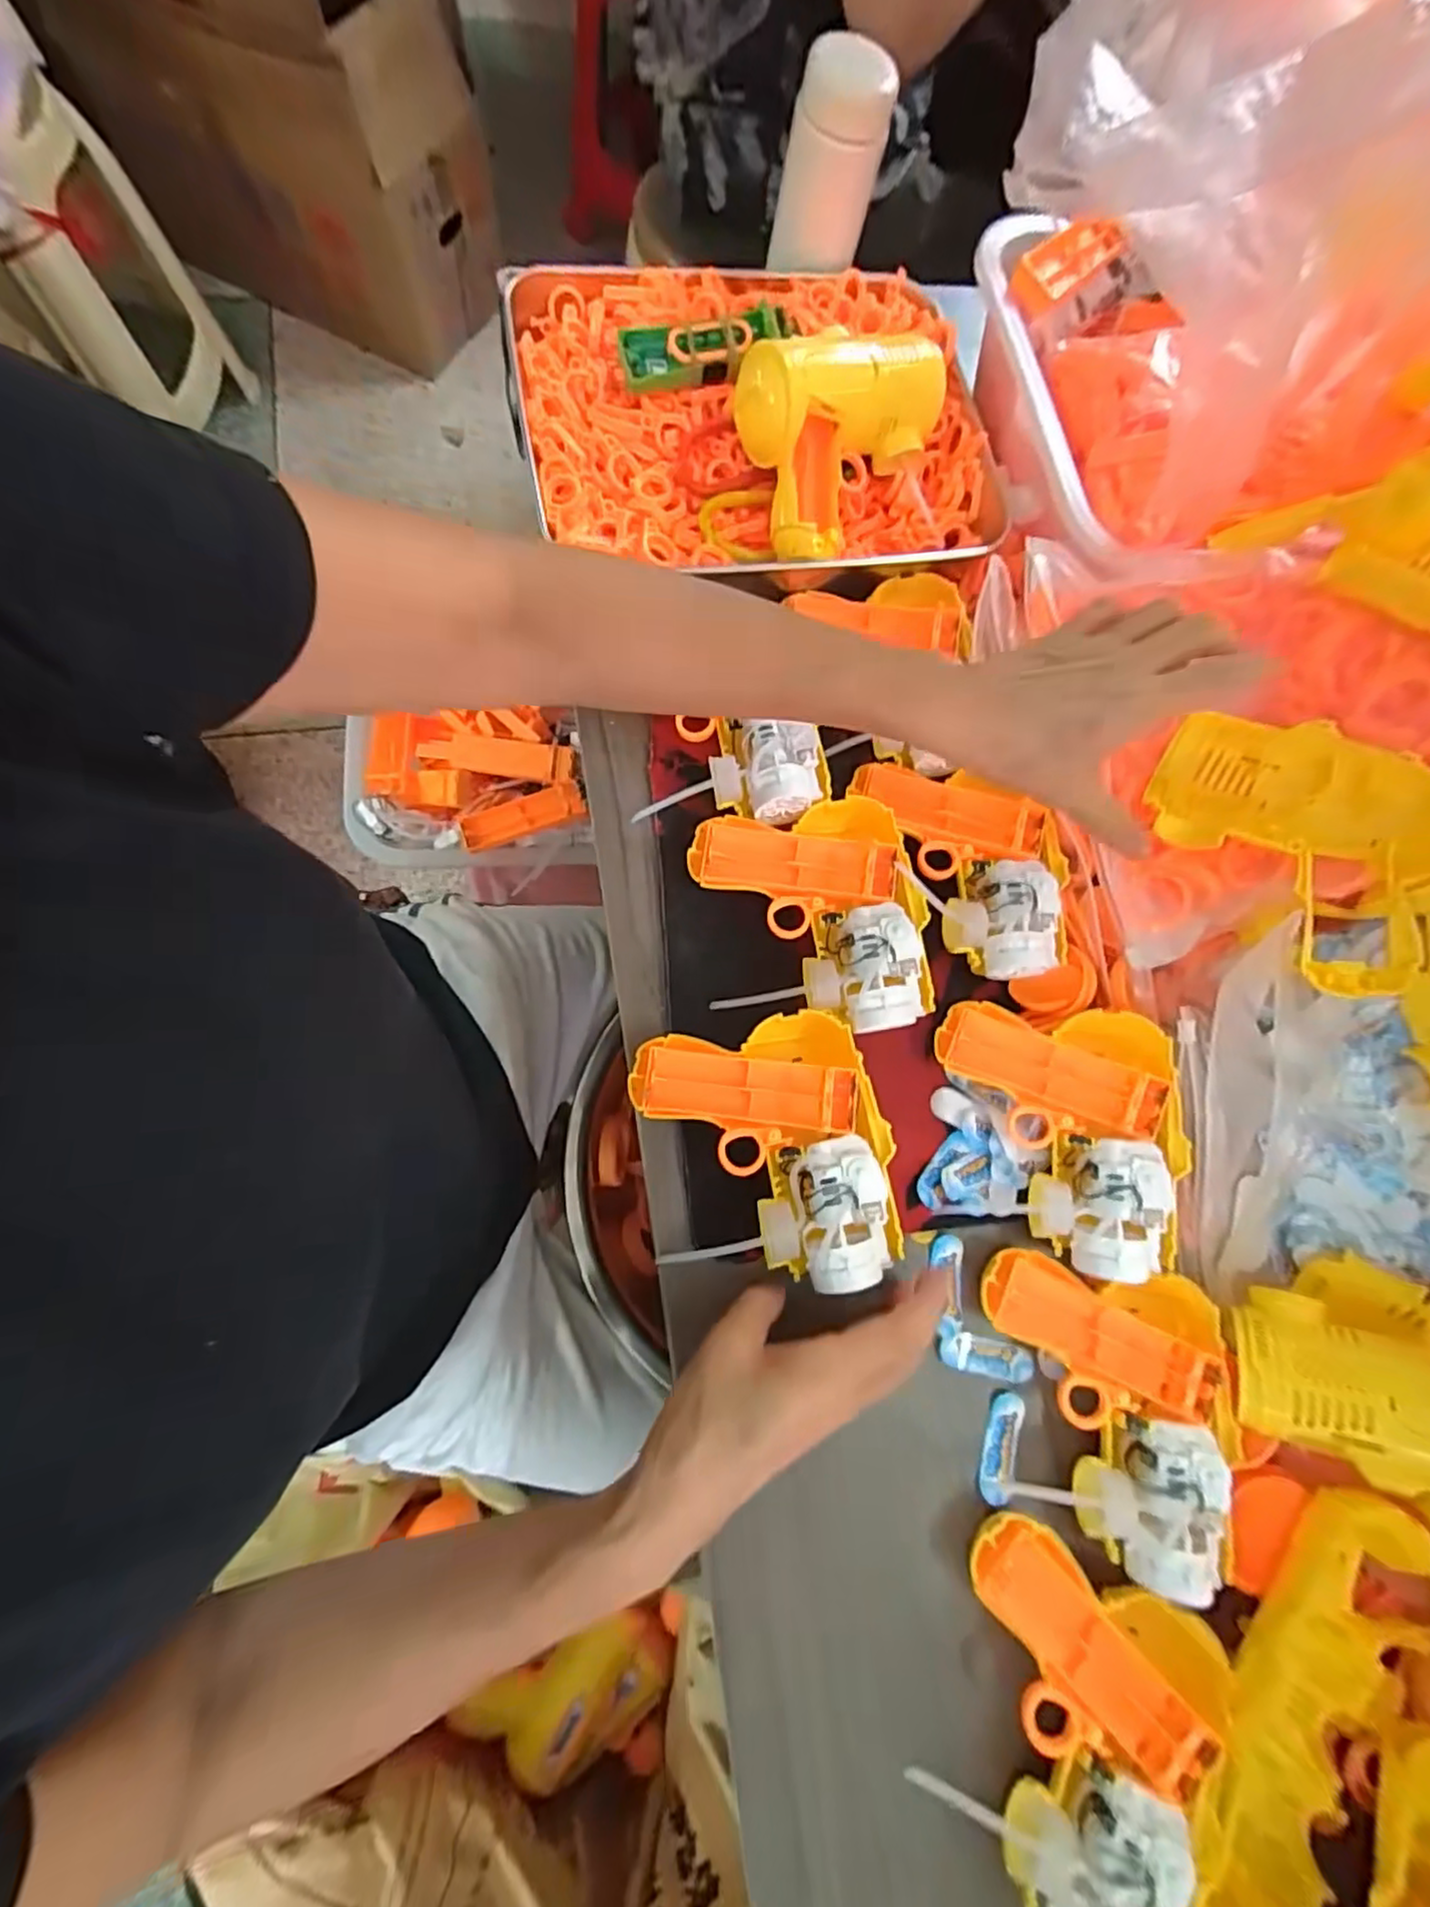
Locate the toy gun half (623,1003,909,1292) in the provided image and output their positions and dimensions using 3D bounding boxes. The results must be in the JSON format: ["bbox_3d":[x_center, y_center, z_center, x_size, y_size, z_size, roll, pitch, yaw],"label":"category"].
[{"bbox_3d":[0.026,0.101,0.343,0.122,0.032,0.130,-8,77,-9],"label":"toy gun half"}]

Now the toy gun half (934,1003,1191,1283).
[{"bbox_3d":[0.192,0.098,0.368,0.110,0.034,0.140,-1,76,-7],"label":"toy gun half"}]

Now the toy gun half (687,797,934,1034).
[{"bbox_3d":[0.055,-0.021,0.379,0.120,0.028,0.132,-7,76,-9],"label":"toy gun half"}]

